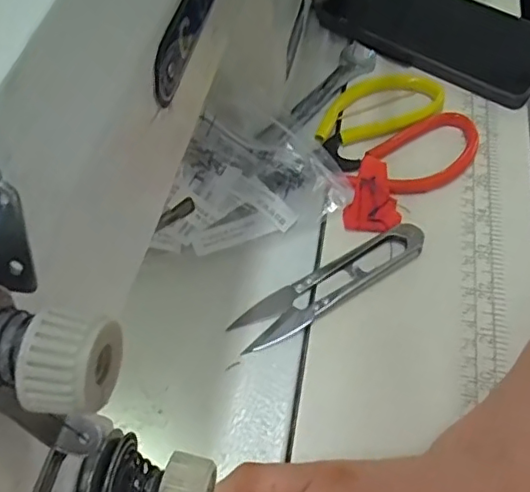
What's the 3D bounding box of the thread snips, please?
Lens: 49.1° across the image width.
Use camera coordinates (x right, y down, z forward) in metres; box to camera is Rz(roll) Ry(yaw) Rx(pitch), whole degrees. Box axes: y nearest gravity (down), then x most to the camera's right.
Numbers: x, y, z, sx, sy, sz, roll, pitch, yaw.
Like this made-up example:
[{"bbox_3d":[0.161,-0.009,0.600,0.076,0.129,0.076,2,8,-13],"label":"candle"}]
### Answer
[{"bbox_3d":[0.036,0.019,0.314,0.114,0.012,0.026,-27,60,-15],"label":"thread snips"}]

